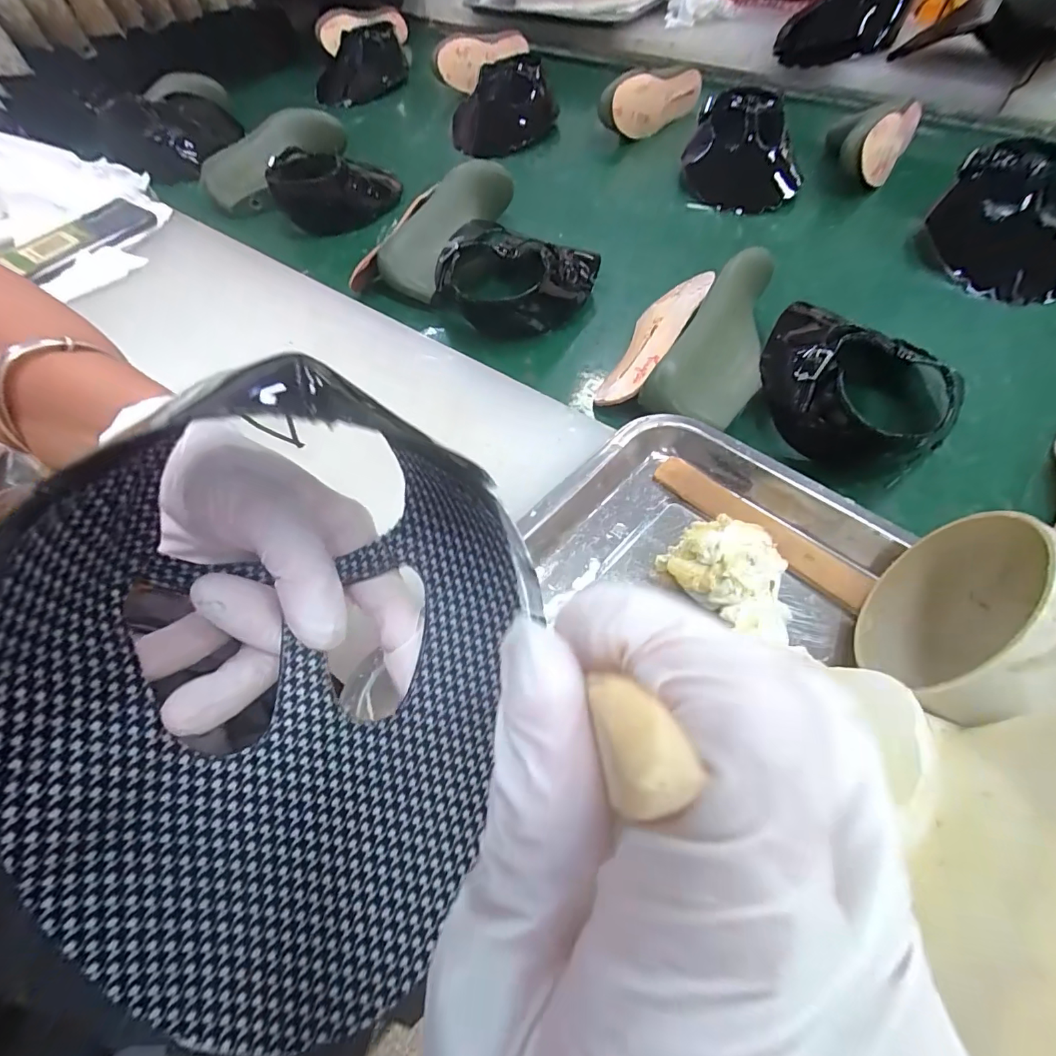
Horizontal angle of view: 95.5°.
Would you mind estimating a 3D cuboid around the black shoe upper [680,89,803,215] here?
[{"bbox_3d":[0.262,-0.455,0.589,0.112,0.083,0.150,-2,57,1],"label":"black shoe upper"}]

